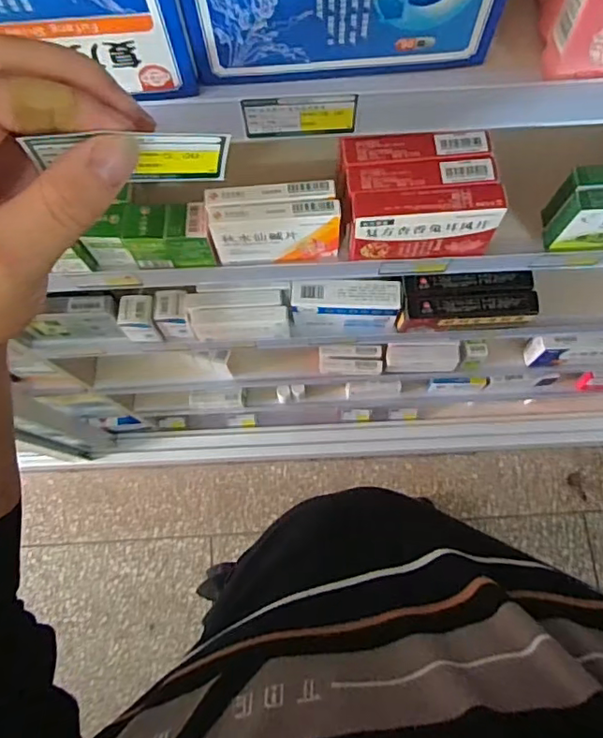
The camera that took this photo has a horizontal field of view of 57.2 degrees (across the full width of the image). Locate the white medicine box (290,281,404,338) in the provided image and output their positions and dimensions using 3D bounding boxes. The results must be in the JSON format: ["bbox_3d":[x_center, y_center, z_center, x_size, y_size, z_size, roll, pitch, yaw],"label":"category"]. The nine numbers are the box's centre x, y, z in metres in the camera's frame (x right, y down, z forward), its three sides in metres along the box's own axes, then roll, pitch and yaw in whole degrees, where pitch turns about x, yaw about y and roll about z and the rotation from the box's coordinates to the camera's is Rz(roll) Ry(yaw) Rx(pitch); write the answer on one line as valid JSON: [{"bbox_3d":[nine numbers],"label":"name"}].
[{"bbox_3d":[0.057,-0.081,0.731,0.139,0.082,0.047,-2,75,1],"label":"white medicine box"}]

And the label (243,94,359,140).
[{"bbox_3d":[-0.001,-0.158,0.345,0.070,0.033,0.006,-2,75,1],"label":"label"}]

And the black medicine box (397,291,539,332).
[{"bbox_3d":[0.211,-0.070,0.708,0.161,0.072,0.031,0,75,1],"label":"black medicine box"}]

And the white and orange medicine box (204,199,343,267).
[{"bbox_3d":[-0.023,-0.124,0.517,0.114,0.075,0.023,-4,75,0],"label":"white and orange medicine box"}]

